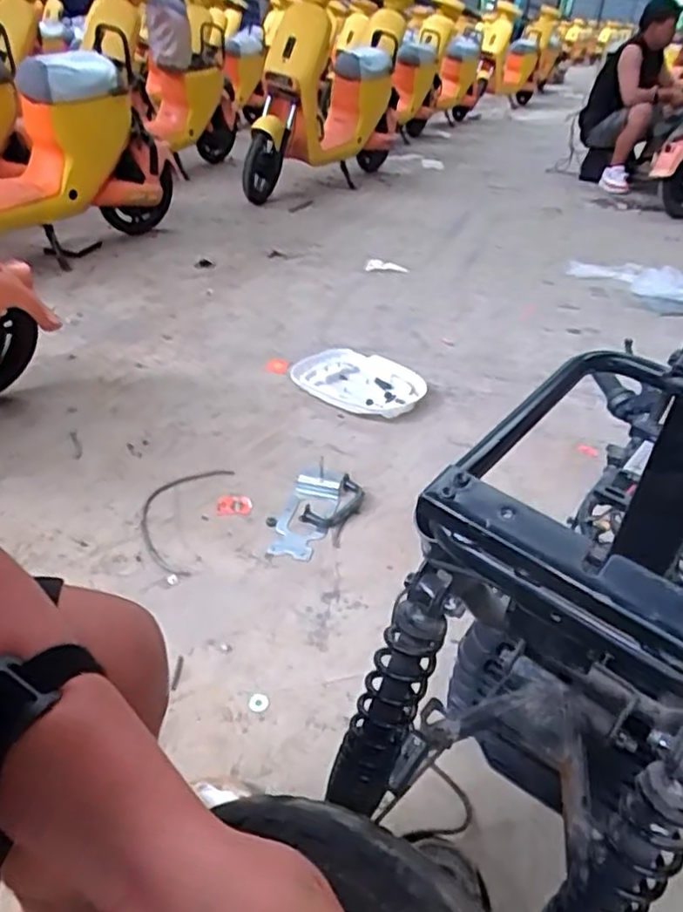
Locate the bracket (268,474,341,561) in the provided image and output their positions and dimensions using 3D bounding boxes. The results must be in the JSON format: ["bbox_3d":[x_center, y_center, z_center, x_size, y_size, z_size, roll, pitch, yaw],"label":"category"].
[{"bbox_3d":[-0.070,0.118,1.344,0.098,0.020,0.232,10,34,10],"label":"bracket"}]

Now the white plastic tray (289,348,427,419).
[{"bbox_3d":[0.043,-0.208,1.804,0.360,0.059,0.257,25,40,30],"label":"white plastic tray"}]

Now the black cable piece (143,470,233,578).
[{"bbox_3d":[-0.330,0.119,1.331,0.143,0.014,0.322,11,35,1],"label":"black cable piece"}]

